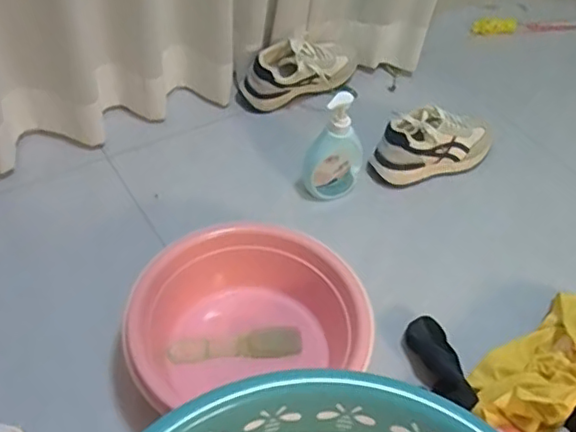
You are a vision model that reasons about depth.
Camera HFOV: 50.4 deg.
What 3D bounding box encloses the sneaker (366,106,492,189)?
[{"bbox_3d":[0.279,-0.138,1.170,0.257,0.097,0.091,-15,51,-18],"label":"sneaker"}]

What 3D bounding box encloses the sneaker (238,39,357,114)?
[{"bbox_3d":[0.032,-0.307,1.277,0.251,0.111,0.094,-24,55,-25],"label":"sneaker"}]

